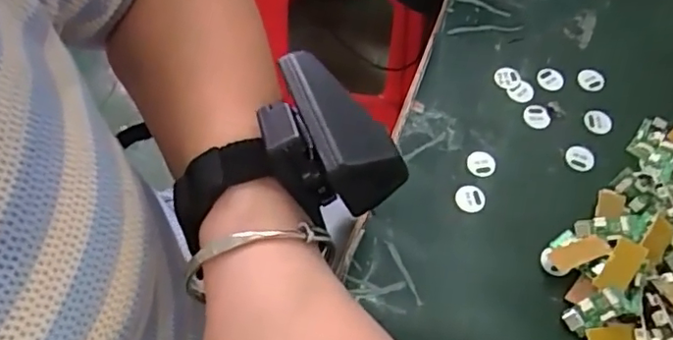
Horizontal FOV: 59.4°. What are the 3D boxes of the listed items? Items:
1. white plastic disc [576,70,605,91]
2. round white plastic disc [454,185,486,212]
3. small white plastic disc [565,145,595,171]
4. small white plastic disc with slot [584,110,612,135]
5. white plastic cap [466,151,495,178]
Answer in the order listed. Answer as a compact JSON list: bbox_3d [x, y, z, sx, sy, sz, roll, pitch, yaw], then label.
[{"bbox_3d":[0.171,-0.061,0.395,0.017,0.004,0.017,2,61,-3],"label":"white plastic disc"},{"bbox_3d":[0.079,0.016,0.348,0.017,0.004,0.017,2,61,-3],"label":"round white plastic disc"},{"bbox_3d":[0.152,-0.008,0.367,0.017,0.004,0.017,2,61,-3],"label":"small white plastic disc"},{"bbox_3d":[0.170,-0.032,0.382,0.018,0.004,0.015,39,66,16],"label":"small white plastic disc with slot"},{"bbox_3d":[0.088,-0.004,0.360,0.016,0.004,0.016,2,61,-3],"label":"white plastic cap"}]

